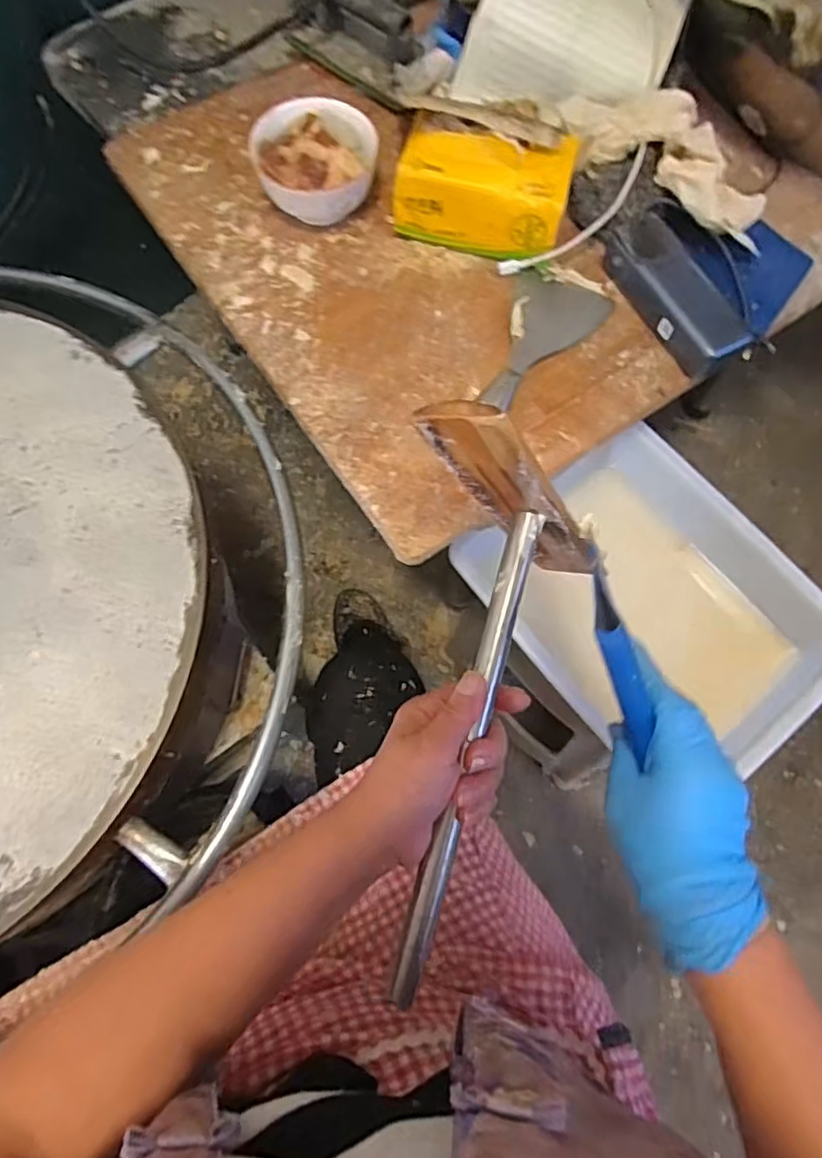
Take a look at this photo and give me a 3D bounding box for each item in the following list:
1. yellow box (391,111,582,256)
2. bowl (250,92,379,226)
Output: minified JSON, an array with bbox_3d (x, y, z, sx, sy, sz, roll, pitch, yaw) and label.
[{"bbox_3d":[0.067,-0.365,0.602,0.157,0.081,0.089,9,74,1],"label":"yellow box"},{"bbox_3d":[-0.090,-0.397,0.622,0.110,0.062,0.098,1,74,-1],"label":"bowl"}]

